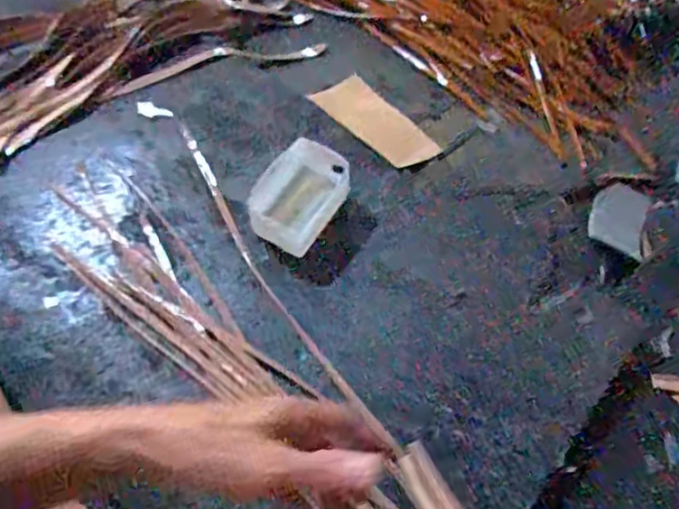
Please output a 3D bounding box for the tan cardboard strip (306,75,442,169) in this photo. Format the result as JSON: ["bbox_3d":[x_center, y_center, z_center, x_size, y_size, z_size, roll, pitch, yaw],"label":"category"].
[{"bbox_3d":[0.042,-0.152,0.731,0.076,0.008,0.148,-30,65,-36],"label":"tan cardboard strip"}]

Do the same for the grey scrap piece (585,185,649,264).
[{"bbox_3d":[0.314,-0.041,0.712,0.060,0.007,0.089,20,62,4],"label":"grey scrap piece"}]

